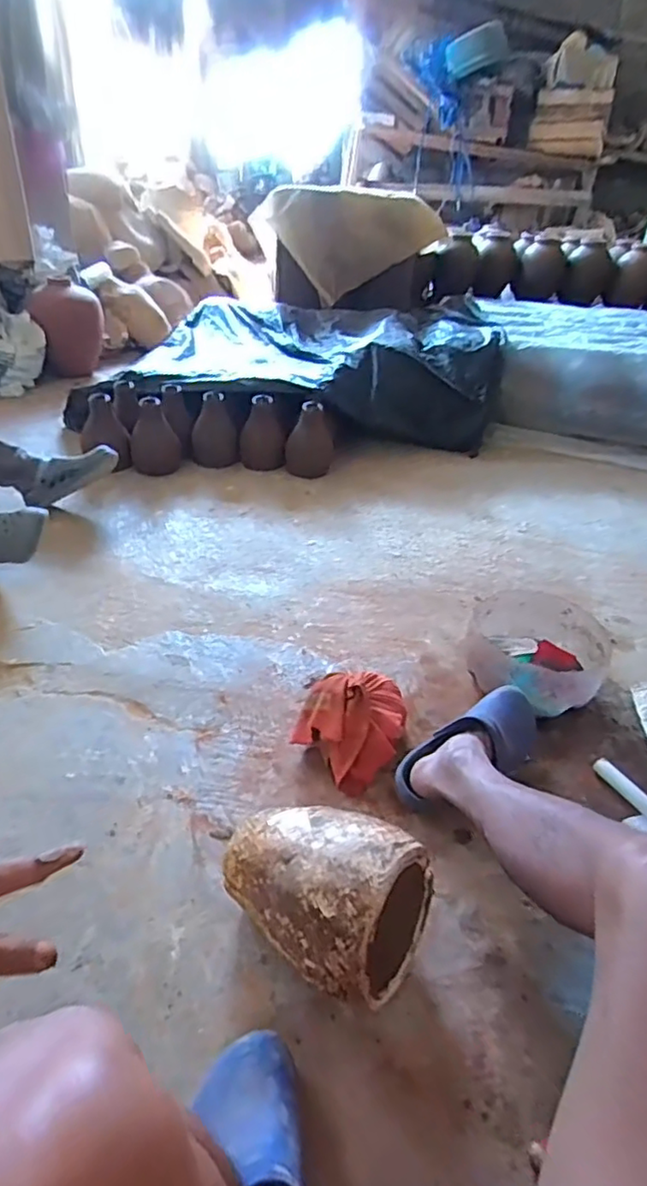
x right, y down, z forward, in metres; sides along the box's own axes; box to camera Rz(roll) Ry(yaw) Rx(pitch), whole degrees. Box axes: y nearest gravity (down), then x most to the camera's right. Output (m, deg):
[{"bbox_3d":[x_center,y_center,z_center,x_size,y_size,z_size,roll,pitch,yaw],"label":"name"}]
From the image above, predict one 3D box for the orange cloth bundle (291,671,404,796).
[{"bbox_3d":[0.059,0.201,0.979,0.180,0.137,0.153,-27,47,-37],"label":"orange cloth bundle"}]

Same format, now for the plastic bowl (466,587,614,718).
[{"bbox_3d":[0.398,0.118,1.158,0.244,0.126,0.266,4,35,-2],"label":"plastic bowl"}]

